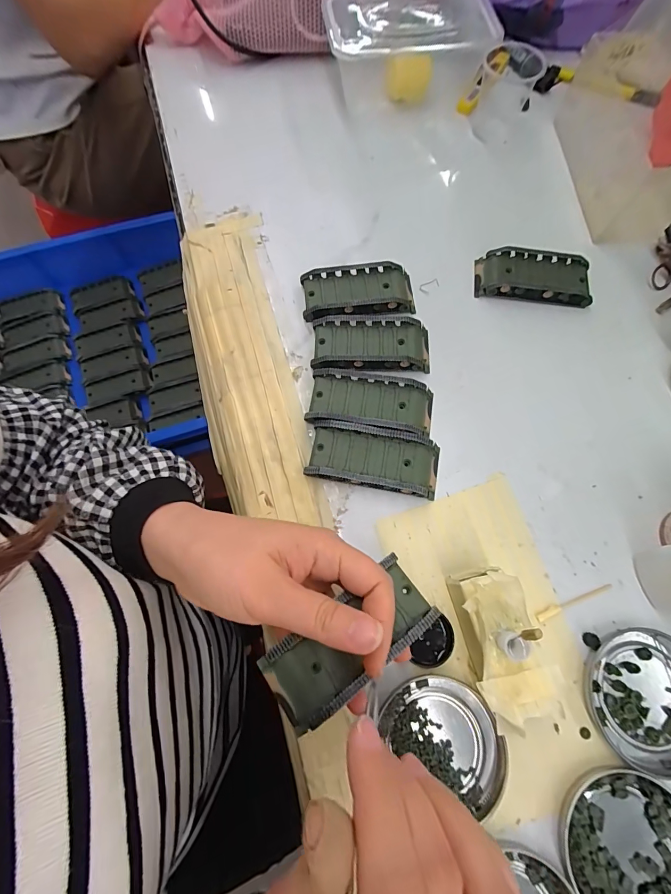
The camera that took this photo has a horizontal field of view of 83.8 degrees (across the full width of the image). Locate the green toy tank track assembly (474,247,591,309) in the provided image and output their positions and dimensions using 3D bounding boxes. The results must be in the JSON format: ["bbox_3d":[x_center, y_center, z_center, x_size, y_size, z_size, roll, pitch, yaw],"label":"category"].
[{"bbox_3d":[0.177,-0.152,0.335,0.095,0.016,0.044,7,72,2],"label":"green toy tank track assembly"}]

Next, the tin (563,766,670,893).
[{"bbox_3d":[0.171,0.233,0.213,0.077,0.010,0.076,0,72,0],"label":"tin"}]

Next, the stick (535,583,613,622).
[{"bbox_3d":[0.165,0.106,0.257,0.059,0.004,0.006,-20,73,-7],"label":"stick"}]

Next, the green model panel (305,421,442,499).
[{"bbox_3d":[0.030,0.009,0.282,0.096,0.020,0.044,10,72,3],"label":"green model panel"}]

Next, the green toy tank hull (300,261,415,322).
[{"bbox_3d":[0.020,-0.135,0.331,0.096,0.018,0.049,-5,72,-2],"label":"green toy tank hull"}]

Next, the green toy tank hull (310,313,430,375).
[{"bbox_3d":[0.030,-0.087,0.314,0.096,0.018,0.049,-1,72,-1],"label":"green toy tank hull"}]

